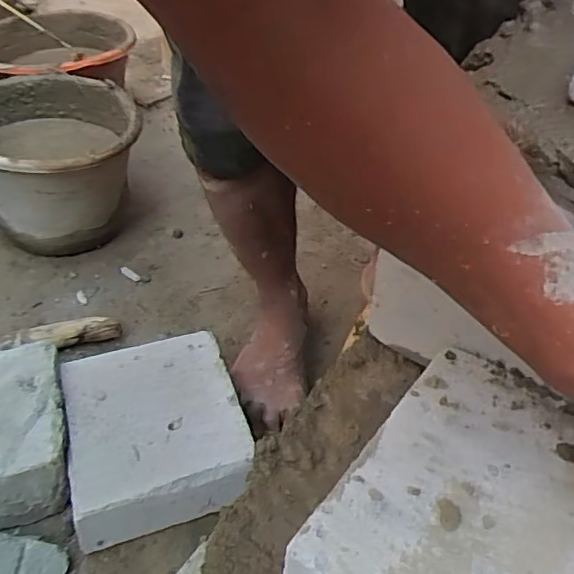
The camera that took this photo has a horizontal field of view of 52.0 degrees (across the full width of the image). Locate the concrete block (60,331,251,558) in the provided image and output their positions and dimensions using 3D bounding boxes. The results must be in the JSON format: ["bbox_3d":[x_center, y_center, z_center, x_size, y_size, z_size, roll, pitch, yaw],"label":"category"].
[{"bbox_3d":[-0.149,0.159,0.675,0.187,0.080,0.210,-10,45,-14],"label":"concrete block"}]

